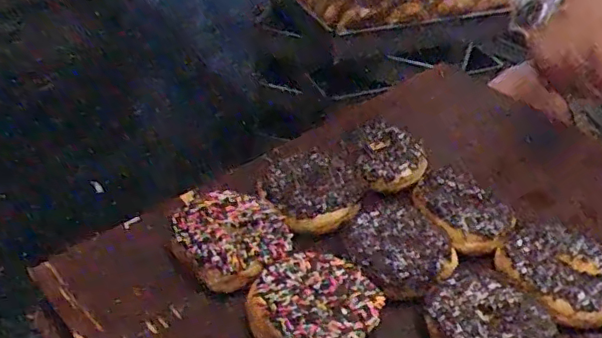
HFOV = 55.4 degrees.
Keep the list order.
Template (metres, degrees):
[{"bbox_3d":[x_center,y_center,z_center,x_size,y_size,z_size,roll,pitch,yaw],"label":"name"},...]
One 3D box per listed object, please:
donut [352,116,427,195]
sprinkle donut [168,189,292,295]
[{"bbox_3d":[0.088,-0.014,0.582,0.077,0.032,0.085,11,39,8],"label":"donut"},{"bbox_3d":[-0.058,0.058,0.488,0.096,0.027,0.091,3,38,-2],"label":"sprinkle donut"}]

